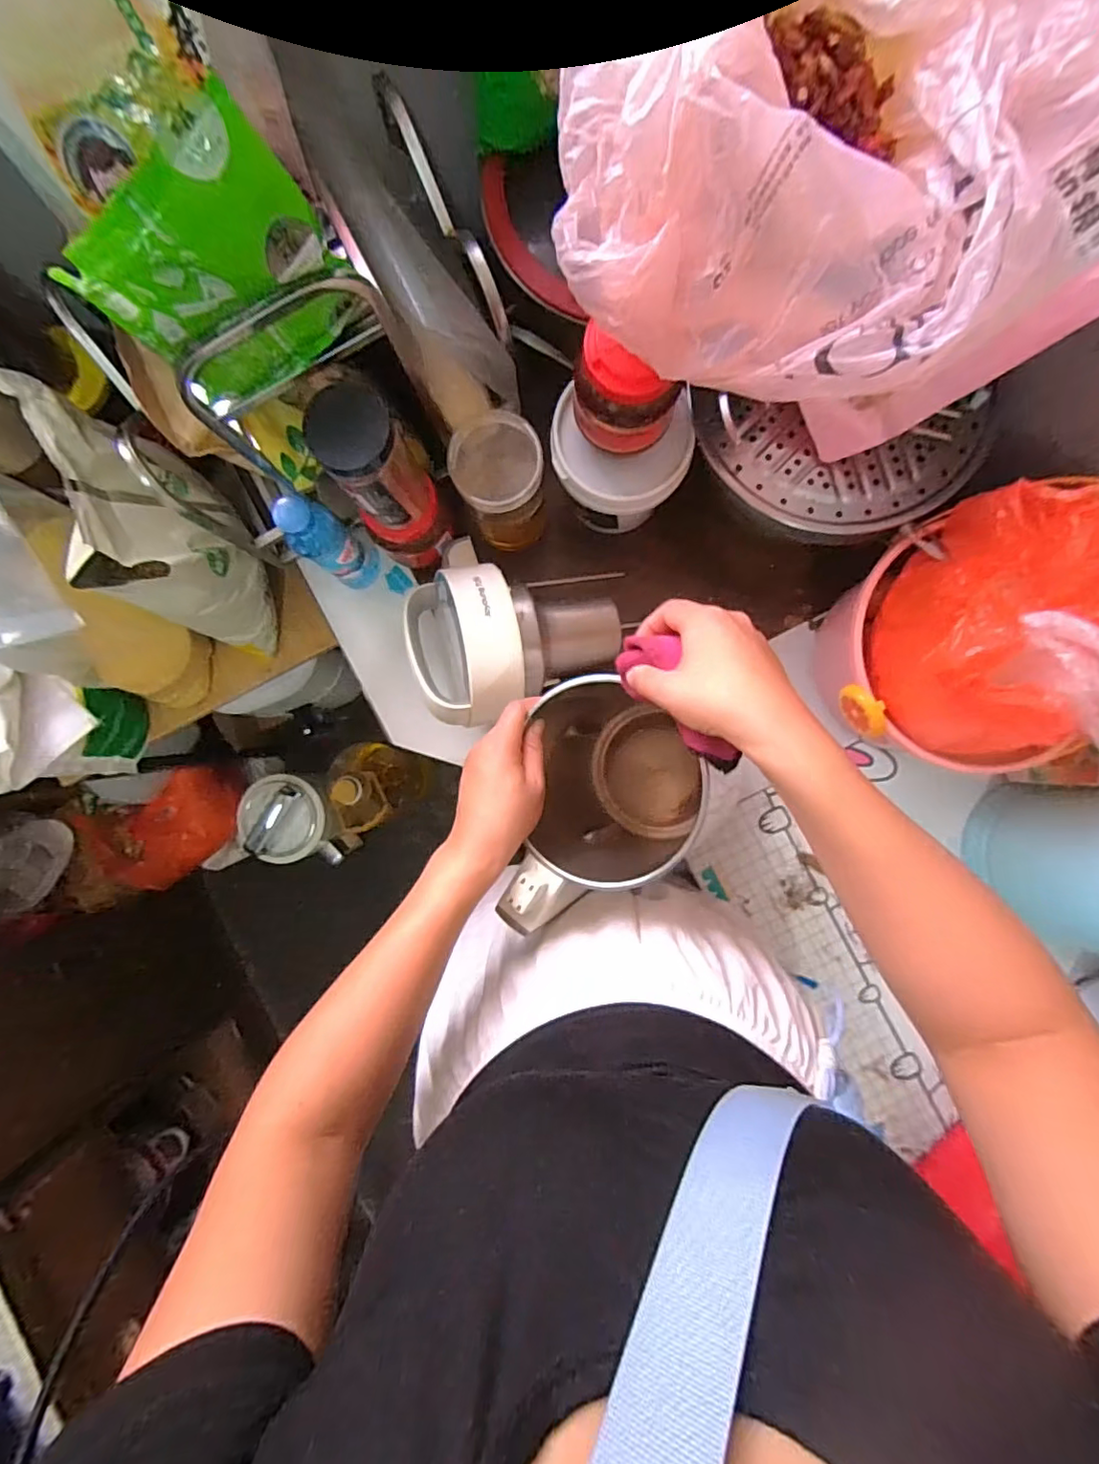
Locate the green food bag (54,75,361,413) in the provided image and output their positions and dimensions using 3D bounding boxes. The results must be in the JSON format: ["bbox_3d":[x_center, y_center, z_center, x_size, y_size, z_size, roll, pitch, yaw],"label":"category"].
[{"bbox_3d":[-0.197,-0.271,0.348,0.135,0.124,0.045,-37,88,2],"label":"green food bag"}]

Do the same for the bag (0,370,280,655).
[{"bbox_3d":[-0.378,-0.190,0.568,0.174,0.249,0.127,43,91,2],"label":"bag"}]

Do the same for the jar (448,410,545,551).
[{"bbox_3d":[-0.046,-0.243,0.575,0.078,0.132,0.086,-22,89,2],"label":"jar"}]

